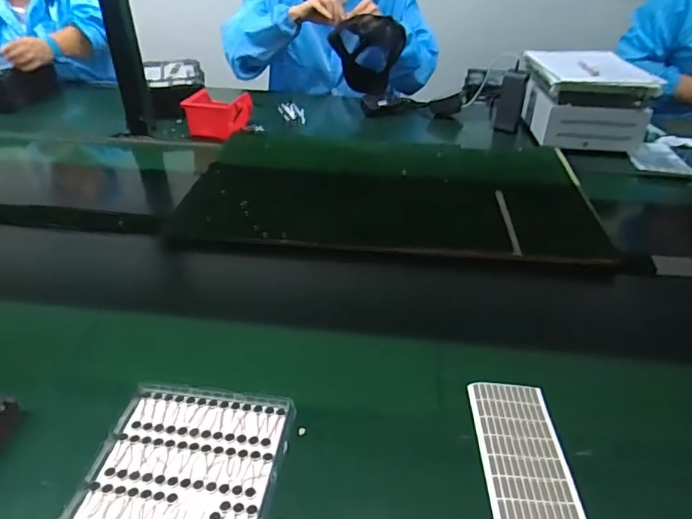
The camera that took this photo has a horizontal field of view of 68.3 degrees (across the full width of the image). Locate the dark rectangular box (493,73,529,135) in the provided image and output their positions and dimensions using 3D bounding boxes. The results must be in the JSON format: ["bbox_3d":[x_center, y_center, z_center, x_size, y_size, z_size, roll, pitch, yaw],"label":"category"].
[{"bbox_3d":[0.380,-0.365,1.186,0.062,0.135,0.047,12,16,13],"label":"dark rectangular box"}]

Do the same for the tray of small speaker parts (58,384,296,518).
[{"bbox_3d":[-0.150,0.203,0.450,0.165,0.011,0.214,6,38,6],"label":"tray of small speaker parts"}]

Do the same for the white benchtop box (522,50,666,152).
[{"bbox_3d":[0.524,-0.362,1.140,0.215,0.143,0.260,4,35,4],"label":"white benchtop box"}]

